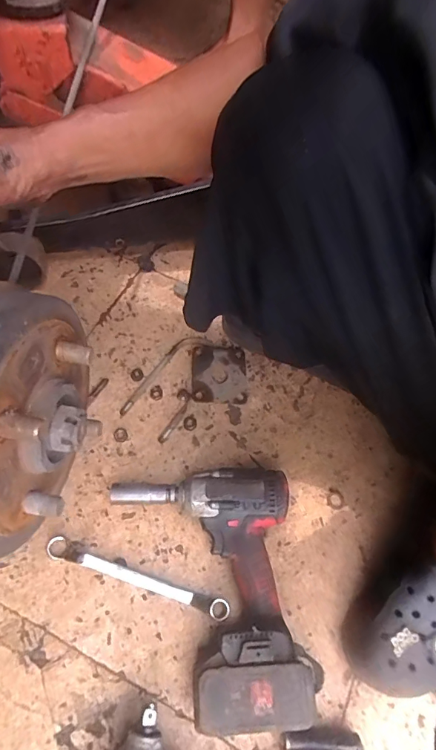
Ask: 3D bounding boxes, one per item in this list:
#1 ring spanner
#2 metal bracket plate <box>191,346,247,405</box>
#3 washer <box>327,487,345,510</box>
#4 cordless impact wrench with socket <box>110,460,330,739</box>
[{"bbox_3d":[-0.094,0.232,0.483,0.218,0.017,0.021,18,62,5],"label":"ring spanner"},{"bbox_3d":[0.002,-0.003,0.613,0.077,0.015,0.087,1,62,-4],"label":"metal bracket plate"},{"bbox_3d":[0.153,0.160,0.547,0.022,0.004,0.026,20,62,6],"label":"washer"},{"bbox_3d":[-0.007,0.227,0.459,0.201,0.079,0.248,-5,63,-8],"label":"cordless impact wrench with socket"}]

